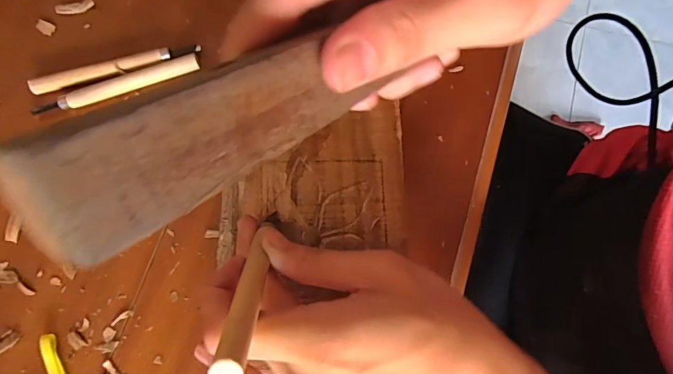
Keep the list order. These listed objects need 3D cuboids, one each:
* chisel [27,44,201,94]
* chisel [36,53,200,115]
[{"bbox_3d":[-0.169,-0.092,0.320,0.128,0.013,0.011,-15,76,-3],"label":"chisel"},{"bbox_3d":[-0.167,-0.076,0.318,0.126,0.010,0.015,-19,76,-4],"label":"chisel"}]

